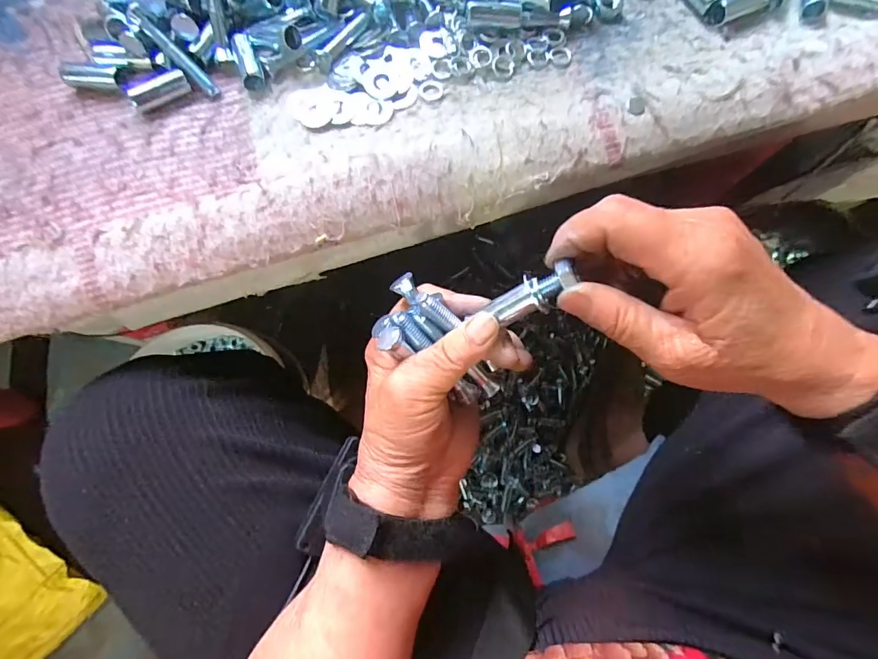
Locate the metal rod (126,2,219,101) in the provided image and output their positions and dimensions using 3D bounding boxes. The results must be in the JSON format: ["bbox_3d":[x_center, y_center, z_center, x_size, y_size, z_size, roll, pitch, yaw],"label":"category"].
[{"bbox_3d":[-0.152,-0.159,0.253,0.008,0.004,0.056,-47,111,-7],"label":"metal rod"}]

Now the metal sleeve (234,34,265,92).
[{"bbox_3d":[-0.113,-0.160,0.261,0.011,0.011,0.038,-17,82,-4],"label":"metal sleeve"}]

